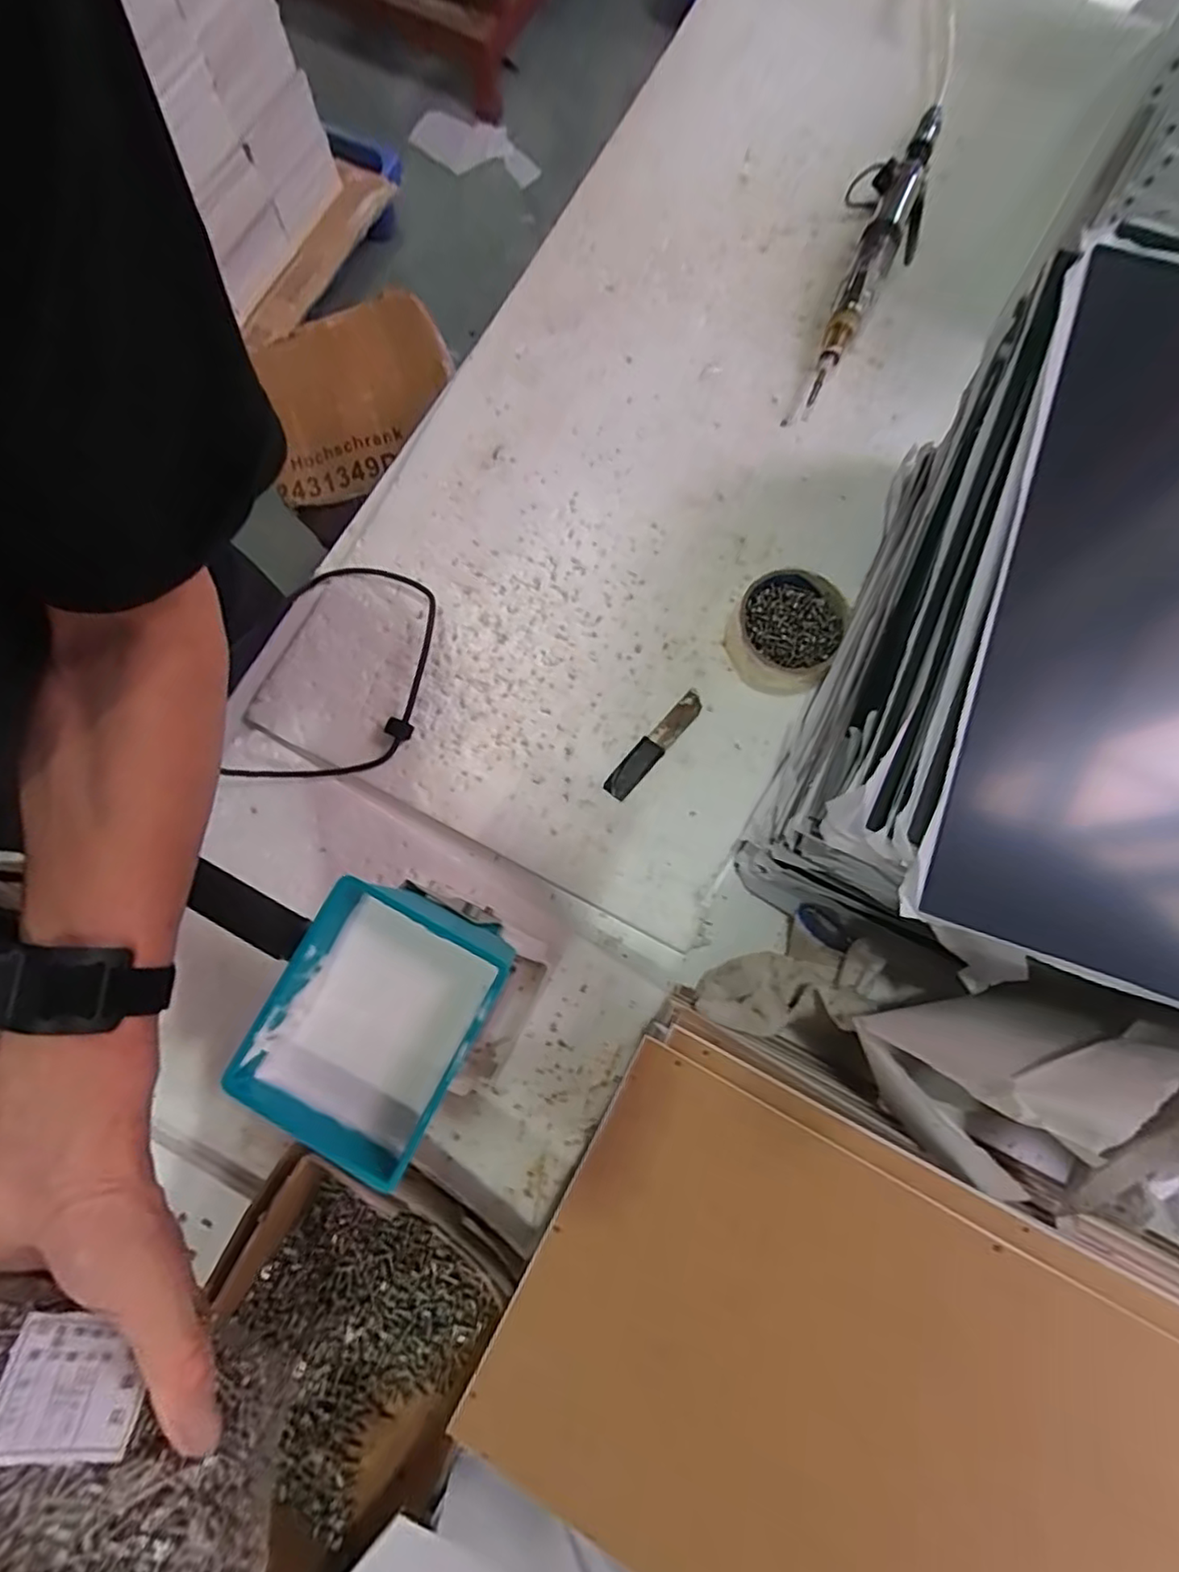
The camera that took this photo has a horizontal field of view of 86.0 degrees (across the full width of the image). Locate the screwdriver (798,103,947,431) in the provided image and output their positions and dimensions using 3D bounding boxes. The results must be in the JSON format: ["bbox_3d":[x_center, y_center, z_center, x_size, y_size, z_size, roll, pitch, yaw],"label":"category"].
[{"bbox_3d":[0.236,-0.454,0.532,0.069,0.040,0.318,25,81,6],"label":"screwdriver"}]

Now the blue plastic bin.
[{"bbox_3d":[-0.099,0.108,0.298,0.091,0.041,0.114,28,81,6],"label":"blue plastic bin"}]

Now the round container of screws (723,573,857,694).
[{"bbox_3d":[0.147,-0.116,0.479,0.081,0.033,0.090,28,81,6],"label":"round container of screws"}]

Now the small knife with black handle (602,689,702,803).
[{"bbox_3d":[0.050,-0.032,0.482,0.020,0.004,0.102,40,83,8],"label":"small knife with black handle"}]

